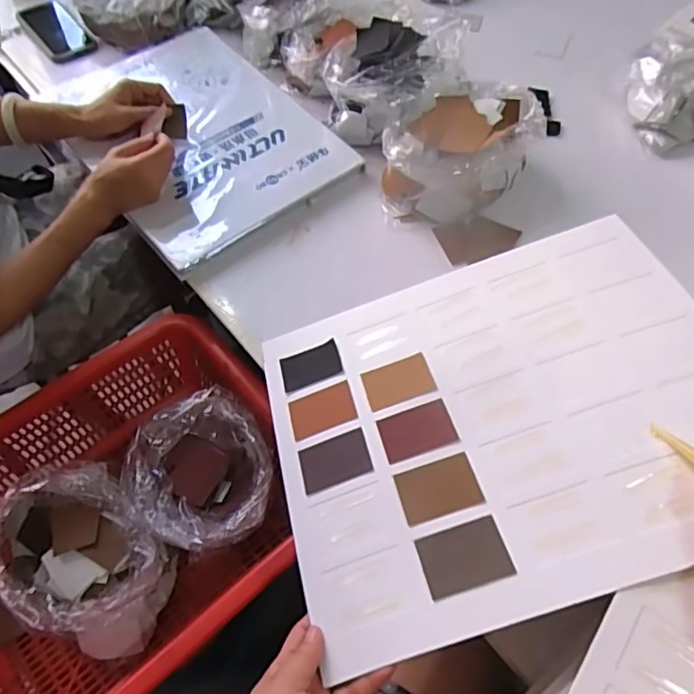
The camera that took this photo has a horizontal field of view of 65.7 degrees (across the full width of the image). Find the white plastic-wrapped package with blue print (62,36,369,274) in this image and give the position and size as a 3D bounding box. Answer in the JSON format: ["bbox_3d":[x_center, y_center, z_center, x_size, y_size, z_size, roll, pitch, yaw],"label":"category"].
[{"bbox_3d":[-0.241,-0.320,0.784,0.293,0.039,0.447,-39,67,-17],"label":"white plastic-wrapped package with blue print"}]

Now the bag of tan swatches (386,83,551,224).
[{"bbox_3d":[0.146,-0.259,0.726,0.211,0.094,0.159,-40,67,-19],"label":"bag of tan swatches"}]

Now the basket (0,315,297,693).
[{"bbox_3d":[-0.279,0.205,0.632,0.449,0.158,0.365,-39,66,-19],"label":"basket"}]

